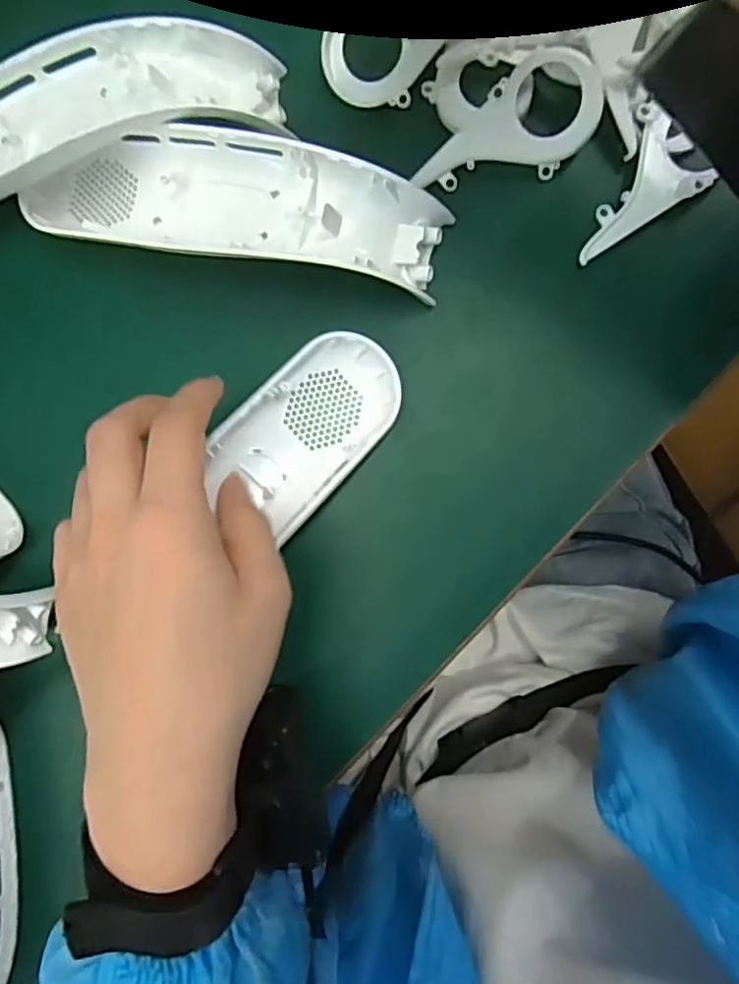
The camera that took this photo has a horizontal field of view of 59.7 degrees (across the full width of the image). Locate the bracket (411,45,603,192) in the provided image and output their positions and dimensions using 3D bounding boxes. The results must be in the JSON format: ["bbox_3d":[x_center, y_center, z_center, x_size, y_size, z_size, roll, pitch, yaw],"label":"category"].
[{"bbox_3d":[0.066,-0.160,0.290,0.081,0.018,0.043,-42,89,4],"label":"bracket"}]

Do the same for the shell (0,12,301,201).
[{"bbox_3d":[-0.137,-0.163,0.287,0.195,0.043,0.057,-13,91,4],"label":"shell"}]

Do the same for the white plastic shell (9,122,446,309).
[{"bbox_3d":[-0.062,-0.127,0.288,0.187,0.041,0.050,13,93,3],"label":"white plastic shell"}]

